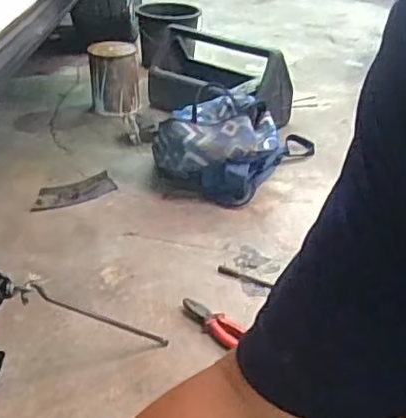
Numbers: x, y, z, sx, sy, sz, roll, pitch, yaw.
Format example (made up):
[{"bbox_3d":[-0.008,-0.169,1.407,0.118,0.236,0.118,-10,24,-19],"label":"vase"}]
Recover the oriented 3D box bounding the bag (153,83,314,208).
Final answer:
[{"bbox_3d":[0.080,-0.199,1.665,0.312,0.184,0.492,15,35,25],"label":"bag"}]

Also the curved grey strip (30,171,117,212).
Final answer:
[{"bbox_3d":[-0.323,-0.043,1.533,0.069,0.045,0.234,26,41,37],"label":"curved grey strip"}]

